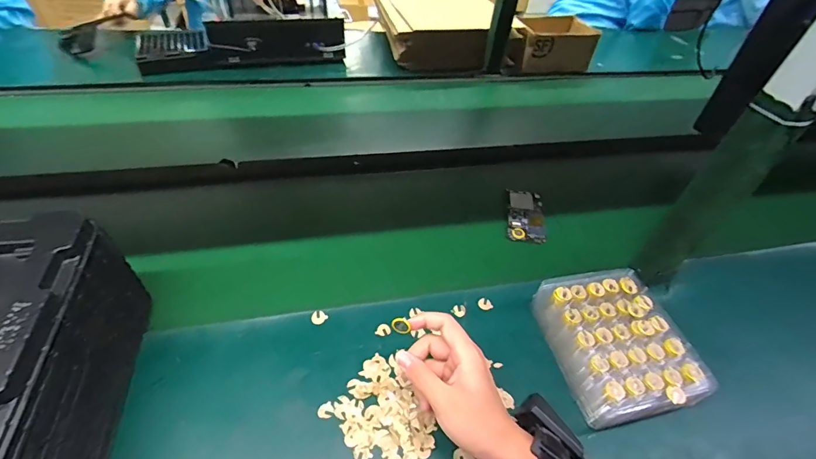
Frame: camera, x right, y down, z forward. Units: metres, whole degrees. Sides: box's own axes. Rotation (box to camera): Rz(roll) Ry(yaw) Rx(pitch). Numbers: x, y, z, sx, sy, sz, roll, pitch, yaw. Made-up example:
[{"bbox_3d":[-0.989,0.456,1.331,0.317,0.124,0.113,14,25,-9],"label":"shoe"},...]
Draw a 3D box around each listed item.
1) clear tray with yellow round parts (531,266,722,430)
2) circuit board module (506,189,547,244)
[{"bbox_3d":[0.258,0.142,0.518,0.152,0.066,0.184,-6,47,-12],"label":"clear tray with yellow round parts"},{"bbox_3d":[0.209,-0.024,0.723,0.063,0.011,0.121,9,53,1],"label":"circuit board module"}]

